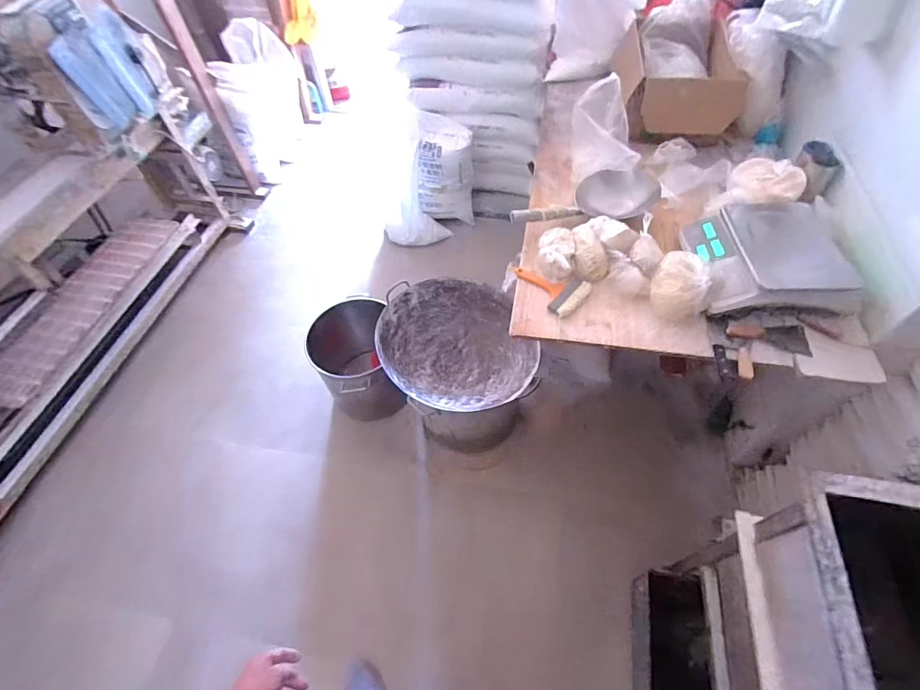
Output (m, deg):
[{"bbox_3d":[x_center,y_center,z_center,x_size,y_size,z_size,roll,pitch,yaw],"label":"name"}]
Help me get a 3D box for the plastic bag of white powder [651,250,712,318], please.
[{"bbox_3d":[0.539,-0.155,1.092,0.120,0.096,0.174,1,54,4],"label":"plastic bag of white powder"}]

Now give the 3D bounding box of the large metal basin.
[{"bbox_3d":[-0.013,0.012,1.472,0.469,0.195,0.479,-2,54,2],"label":"large metal basin"}]

